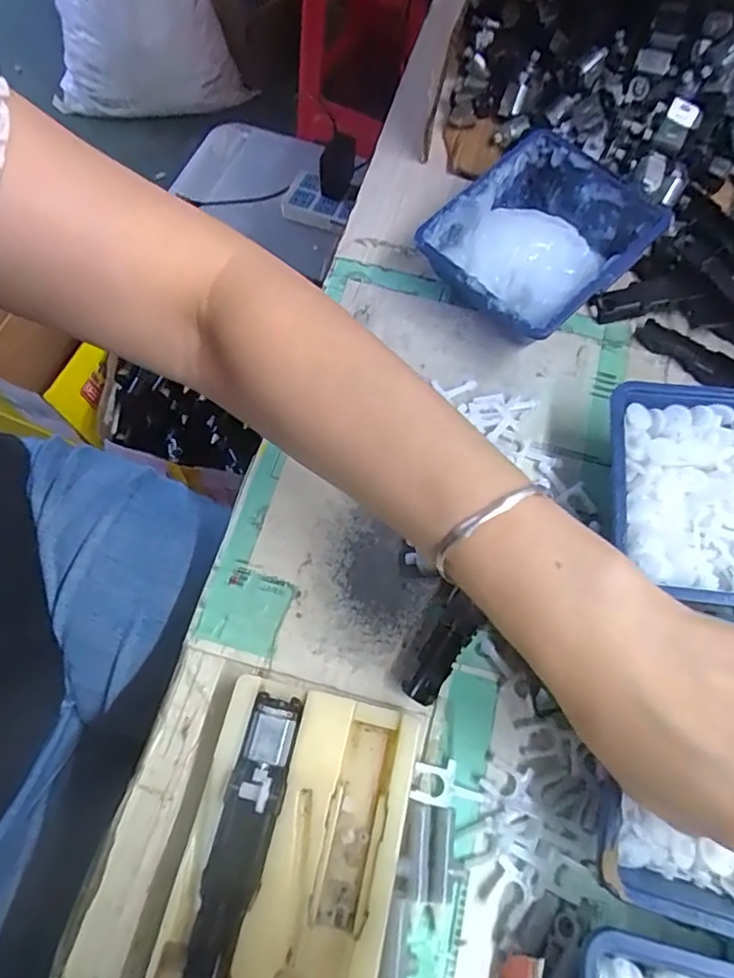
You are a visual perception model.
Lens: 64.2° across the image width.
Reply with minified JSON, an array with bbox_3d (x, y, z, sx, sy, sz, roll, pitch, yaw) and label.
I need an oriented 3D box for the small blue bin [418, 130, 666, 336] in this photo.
[{"bbox_3d":[0.109,-0.156,0.384,0.120,0.061,0.109,-39,73,-18],"label":"small blue bin"}]

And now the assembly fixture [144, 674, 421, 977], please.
[{"bbox_3d":[-0.033,0.160,0.253,0.088,0.028,0.135,13,65,3],"label":"assembly fixture"}]

